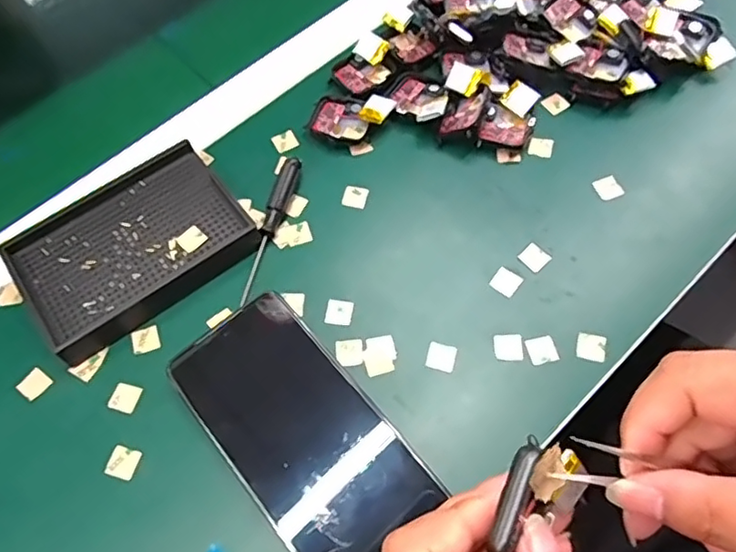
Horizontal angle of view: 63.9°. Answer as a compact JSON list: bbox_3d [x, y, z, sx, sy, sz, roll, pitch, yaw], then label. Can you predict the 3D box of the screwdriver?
[{"bbox_3d":[-0.064,-0.032,0.381,0.010,0.013,0.105,12,64,9],"label":"screwdriver"}]

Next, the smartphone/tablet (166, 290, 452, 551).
[{"bbox_3d":[-0.035,0.085,0.319,0.078,0.016,0.155,-38,67,-15],"label":"smartphone/tablet"}]

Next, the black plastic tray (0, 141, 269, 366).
[{"bbox_3d":[-0.150,-0.021,0.376,0.135,0.021,0.094,-35,66,-14],"label":"black plastic tray"}]

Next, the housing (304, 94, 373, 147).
[{"bbox_3d":[-0.019,-0.110,0.421,0.043,0.009,0.037,17,65,11],"label":"housing"}]

